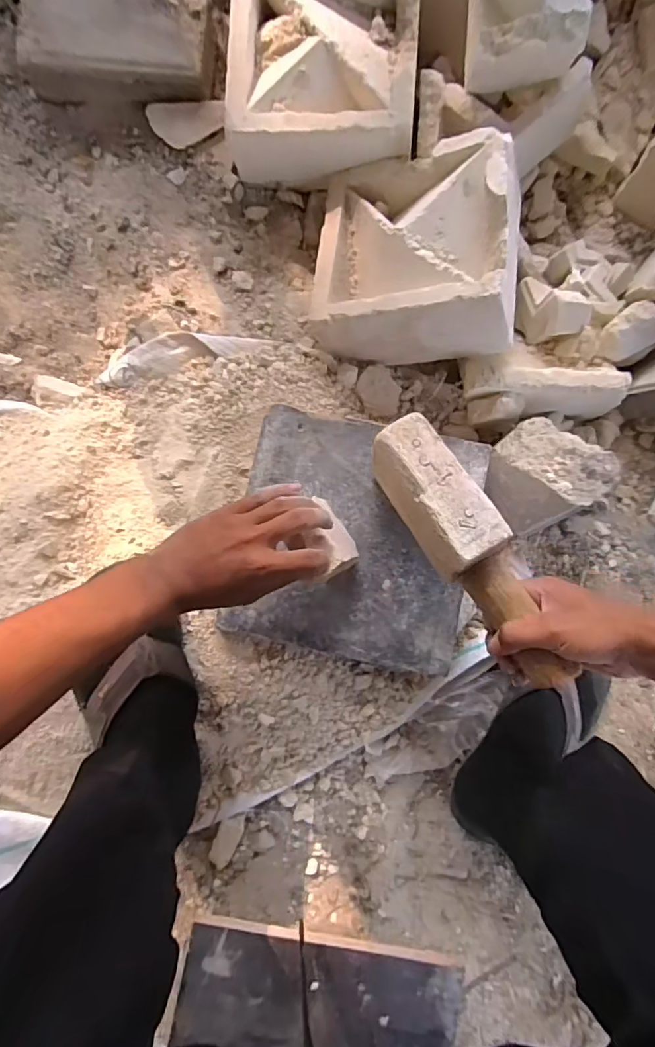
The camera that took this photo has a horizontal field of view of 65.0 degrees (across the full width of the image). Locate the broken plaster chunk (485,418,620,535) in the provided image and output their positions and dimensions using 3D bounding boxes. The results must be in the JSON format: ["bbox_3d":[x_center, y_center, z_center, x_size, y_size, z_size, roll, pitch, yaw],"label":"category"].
[{"bbox_3d":[0.234,-0.056,0.562,0.108,0.068,0.109,0,87,-2],"label":"broken plaster chunk"}]

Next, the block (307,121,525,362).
[{"bbox_3d":[0.099,-0.298,0.572,0.208,0.097,0.226,4,75,25],"label":"block"}]

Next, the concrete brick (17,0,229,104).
[{"bbox_3d":[-0.240,-0.560,0.616,0.234,0.082,0.117,3,86,-1],"label":"concrete brick"}]

